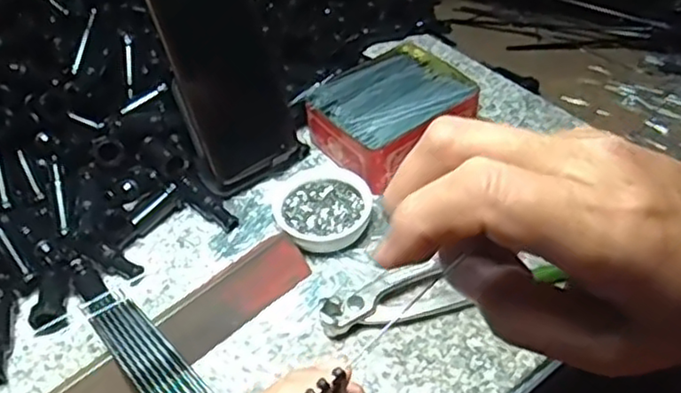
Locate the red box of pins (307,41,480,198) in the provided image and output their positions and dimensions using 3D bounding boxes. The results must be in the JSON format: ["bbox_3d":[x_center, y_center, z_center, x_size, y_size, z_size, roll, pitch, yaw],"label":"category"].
[{"bbox_3d":[0.044,-0.072,0.573,0.134,0.040,0.108,-36,53,-26],"label":"red box of pins"}]

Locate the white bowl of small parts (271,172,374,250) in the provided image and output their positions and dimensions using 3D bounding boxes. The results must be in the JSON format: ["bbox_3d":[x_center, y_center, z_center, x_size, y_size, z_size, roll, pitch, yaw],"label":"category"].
[{"bbox_3d":[-0.014,0.013,0.515,0.071,0.024,0.070,-3,46,3],"label":"white bowl of small parts"}]

